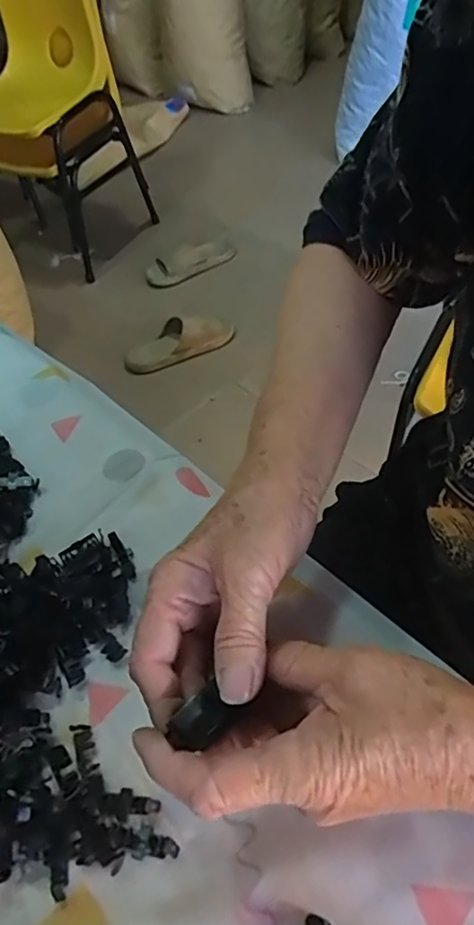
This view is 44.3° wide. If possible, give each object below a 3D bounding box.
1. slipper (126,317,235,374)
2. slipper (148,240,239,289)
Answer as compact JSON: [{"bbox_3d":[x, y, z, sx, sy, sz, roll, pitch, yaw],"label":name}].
[{"bbox_3d":[-0.146,-0.297,1.446,0.277,0.072,0.095,-23,51,-12],"label":"slipper"},{"bbox_3d":[-0.139,-0.574,1.668,0.267,0.067,0.108,-27,52,-15],"label":"slipper"}]

